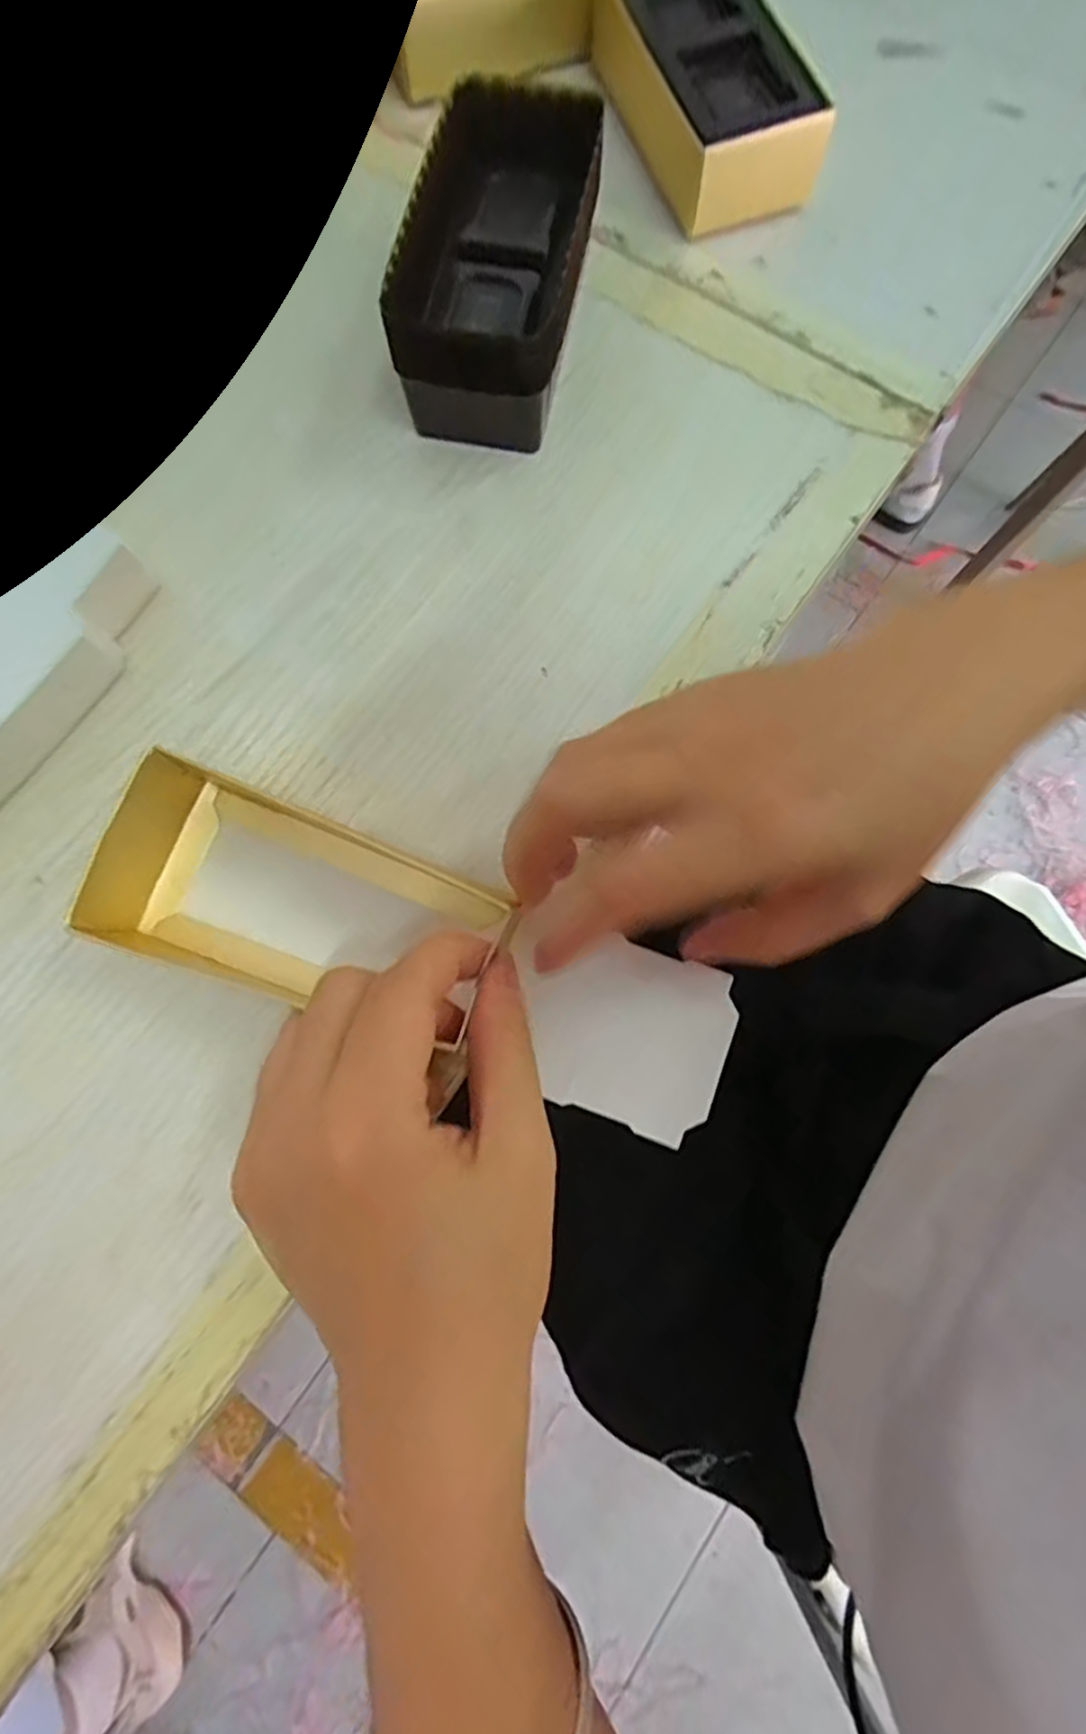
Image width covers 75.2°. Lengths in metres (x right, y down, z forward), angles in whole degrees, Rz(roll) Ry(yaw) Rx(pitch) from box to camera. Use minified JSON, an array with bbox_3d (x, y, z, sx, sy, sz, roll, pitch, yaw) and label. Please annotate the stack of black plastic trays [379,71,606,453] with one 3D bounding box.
[{"bbox_3d":[-0.015,-0.214,0.256,0.058,0.045,0.125,9,76,3],"label":"stack of black plastic trays"}]

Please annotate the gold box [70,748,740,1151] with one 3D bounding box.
[{"bbox_3d":[-0.036,0.026,0.205,0.186,0.034,0.059,22,77,3],"label":"gold box"}]

